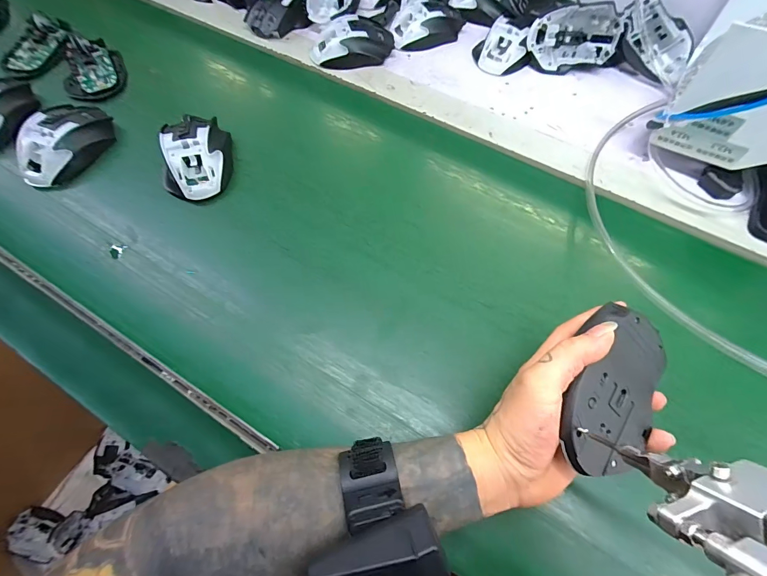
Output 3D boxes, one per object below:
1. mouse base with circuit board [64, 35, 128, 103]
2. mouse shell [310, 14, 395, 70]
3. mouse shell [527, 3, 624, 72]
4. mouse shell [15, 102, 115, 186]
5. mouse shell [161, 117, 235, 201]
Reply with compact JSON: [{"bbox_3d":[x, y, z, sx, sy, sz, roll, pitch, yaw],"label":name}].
[{"bbox_3d":[-0.388,-0.290,0.478,0.078,0.025,0.118,-33,70,-14],"label":"mouse base with circuit board"},{"bbox_3d":[-0.043,-0.340,0.496,0.111,0.031,0.065,-2,65,-1],"label":"mouse shell"},{"bbox_3d":[0.252,-0.333,0.482,0.112,0.071,0.026,1,32,7],"label":"mouse shell"},{"bbox_3d":[-0.371,-0.169,0.416,0.067,0.038,0.111,21,67,9],"label":"mouse shell"},{"bbox_3d":[-0.212,-0.152,0.408,0.067,0.043,0.104,-9,66,-4],"label":"mouse shell"}]

